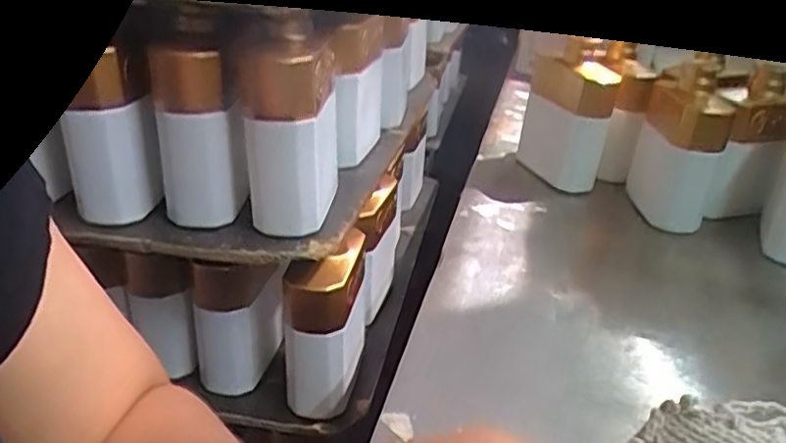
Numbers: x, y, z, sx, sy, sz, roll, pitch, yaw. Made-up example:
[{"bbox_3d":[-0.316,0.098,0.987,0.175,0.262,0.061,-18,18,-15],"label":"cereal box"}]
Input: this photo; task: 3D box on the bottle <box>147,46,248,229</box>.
[{"bbox_3d":[-0.144,-0.064,0.504,0.063,0.131,0.055,-2,27,-10],"label":"bottle"}]

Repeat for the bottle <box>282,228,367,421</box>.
[{"bbox_3d":[-0.058,0.087,0.595,0.068,0.146,0.092,2,26,-1],"label":"bottle"}]

